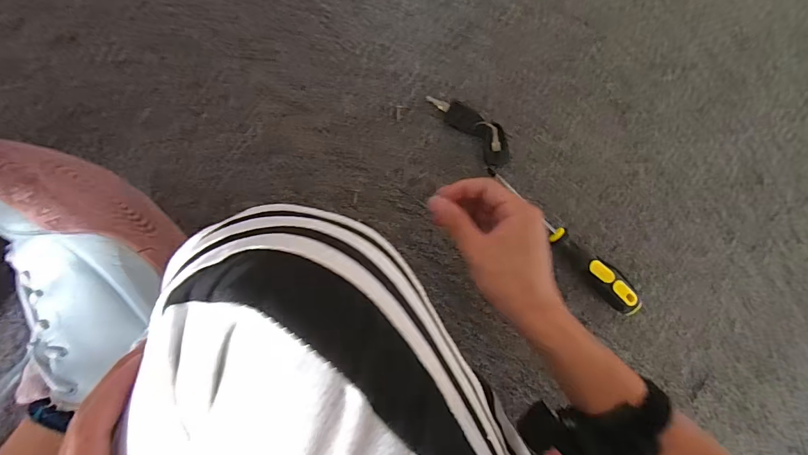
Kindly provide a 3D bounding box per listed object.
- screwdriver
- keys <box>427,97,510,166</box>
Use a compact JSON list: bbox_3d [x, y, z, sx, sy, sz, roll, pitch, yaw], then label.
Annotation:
[{"bbox_3d":[0.160,0.011,0.398,0.029,0.034,0.194,-44,94,-7],"label":"screwdriver"},{"bbox_3d":[0.072,-0.104,0.405,0.099,0.008,0.034,44,83,-5],"label":"keys"}]

